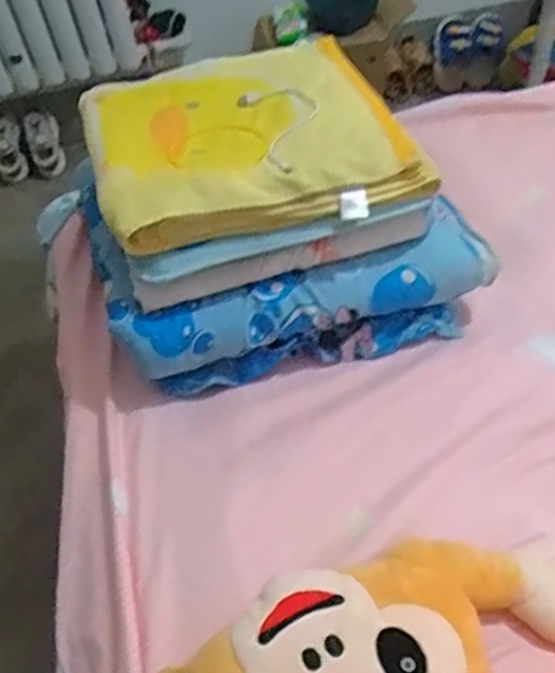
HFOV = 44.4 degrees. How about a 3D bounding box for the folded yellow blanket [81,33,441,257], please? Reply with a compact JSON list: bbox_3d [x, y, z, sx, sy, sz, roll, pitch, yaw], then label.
[{"bbox_3d":[-0.048,-0.269,0.878,0.380,0.072,0.364,-16,53,-7],"label":"folded yellow blanket"}]

